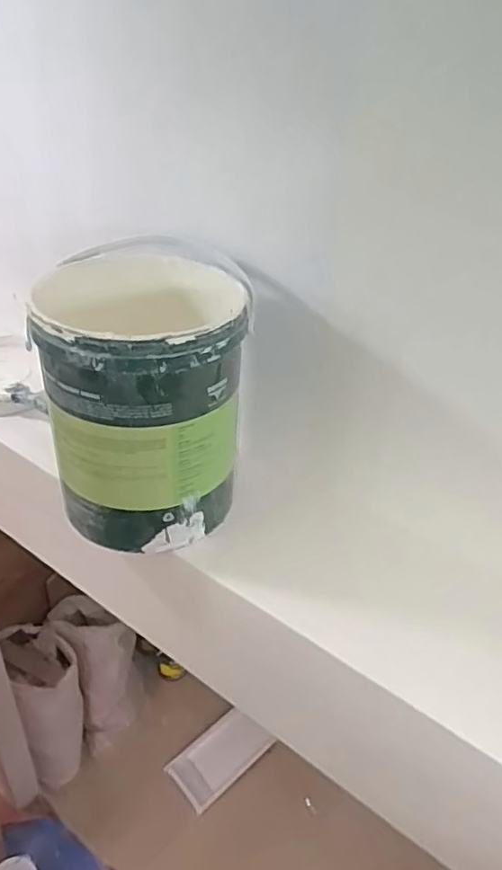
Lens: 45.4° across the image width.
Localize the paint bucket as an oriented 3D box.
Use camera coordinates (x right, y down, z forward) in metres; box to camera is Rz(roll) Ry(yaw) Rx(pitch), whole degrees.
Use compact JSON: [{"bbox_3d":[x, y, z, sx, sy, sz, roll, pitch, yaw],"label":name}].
[{"bbox_3d":[-0.093,-0.036,0.538,0.169,0.199,0.181,-4,36,-11],"label":"paint bucket"}]

